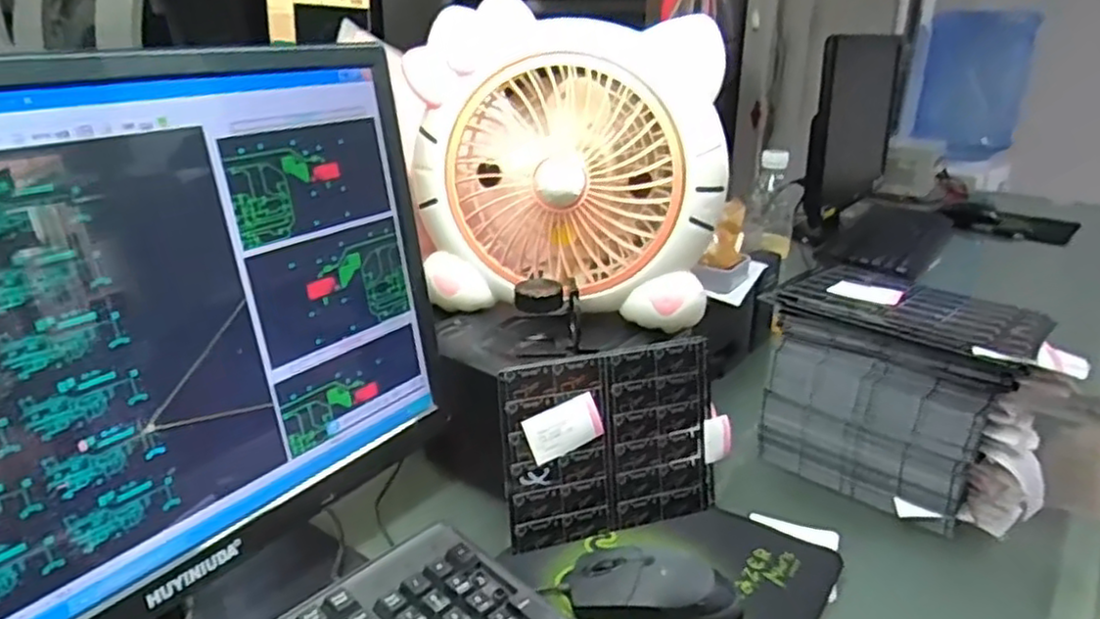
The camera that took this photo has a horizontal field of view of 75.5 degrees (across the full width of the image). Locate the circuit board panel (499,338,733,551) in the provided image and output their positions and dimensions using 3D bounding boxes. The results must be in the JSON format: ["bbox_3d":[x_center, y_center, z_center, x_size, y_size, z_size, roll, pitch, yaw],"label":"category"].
[{"bbox_3d":[0.057,0.103,0.558,0.186,0.141,0.009,-7,11,-20],"label":"circuit board panel"}]

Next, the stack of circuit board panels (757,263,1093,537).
[{"bbox_3d":[0.313,0.073,0.617,0.142,0.163,0.208,-16,28,-36],"label":"stack of circuit board panels"}]

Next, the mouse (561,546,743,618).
[{"bbox_3d":[0.070,0.189,0.483,0.114,0.031,0.050,3,22,5],"label":"mouse"}]

